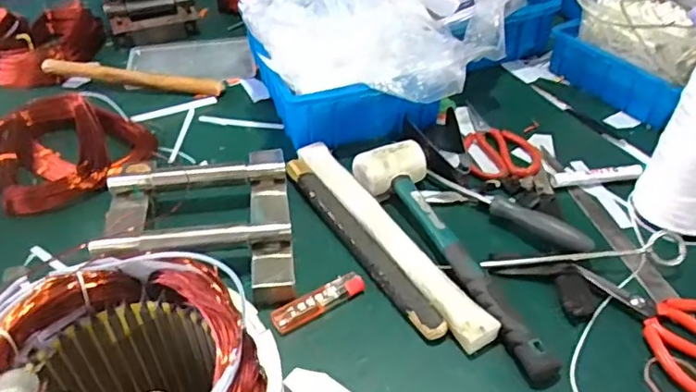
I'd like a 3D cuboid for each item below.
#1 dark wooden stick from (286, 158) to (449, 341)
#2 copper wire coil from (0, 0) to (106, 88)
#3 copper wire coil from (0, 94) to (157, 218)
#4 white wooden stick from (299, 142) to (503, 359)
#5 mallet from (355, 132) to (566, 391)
[{"bbox_3d":[0.009,0.039,0.546,0.027,0.011,0.256,-23,45,-23],"label":"dark wooden stick"},{"bbox_3d":[-0.443,-0.225,0.837,0.111,0.054,0.165,4,41,5],"label":"copper wire coil"},{"bbox_3d":[-0.310,-0.054,0.645,0.166,0.057,0.148,-20,44,-20],"label":"copper wire coil"},{"bbox_3d":[0.034,0.035,0.553,0.033,0.023,0.295,-23,45,-23],"label":"white wooden stick"},{"bbox_3d":[0.100,0.040,0.520,0.068,0.042,0.278,-20,44,-20],"label":"mallet"}]

